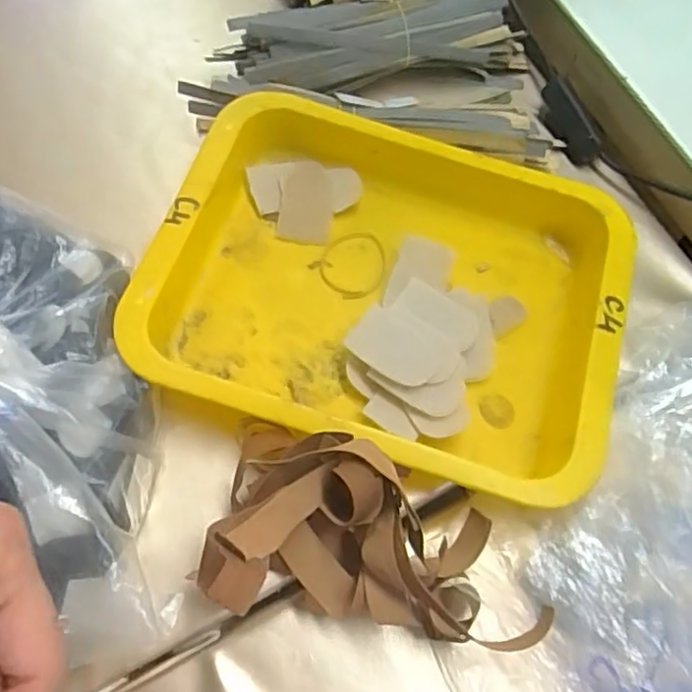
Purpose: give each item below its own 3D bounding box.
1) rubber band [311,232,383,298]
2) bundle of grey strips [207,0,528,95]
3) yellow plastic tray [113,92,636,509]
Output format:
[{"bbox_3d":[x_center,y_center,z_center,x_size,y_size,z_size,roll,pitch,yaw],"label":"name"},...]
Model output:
[{"bbox_3d":[0.006,-0.050,0.397,0.040,0.004,0.045,39,72,12],"label":"rubber band"},{"bbox_3d":[0.025,-0.204,0.438,0.204,0.046,0.052,-17,70,-9],"label":"bundle of grey strips"},{"bbox_3d":[0.025,-0.034,0.369,0.250,0.042,0.198,18,69,4],"label":"yellow plastic tray"}]

